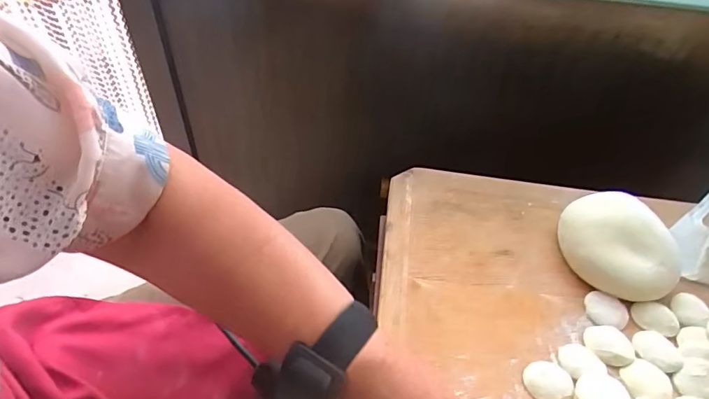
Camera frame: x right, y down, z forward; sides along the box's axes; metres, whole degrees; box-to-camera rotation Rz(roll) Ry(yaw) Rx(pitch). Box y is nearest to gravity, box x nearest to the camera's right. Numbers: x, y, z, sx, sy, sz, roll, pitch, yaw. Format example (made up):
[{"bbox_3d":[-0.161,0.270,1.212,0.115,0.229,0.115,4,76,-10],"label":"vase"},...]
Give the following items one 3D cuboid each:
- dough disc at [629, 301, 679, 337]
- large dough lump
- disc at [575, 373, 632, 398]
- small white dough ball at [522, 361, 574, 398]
[{"bbox_3d":[0.296,0.116,0.446,0.048,0.009,0.032,5,46,-1],"label":"dough disc"},{"bbox_3d":[0.276,0.044,0.477,0.115,0.054,0.103,25,49,17],"label":"large dough lump"},{"bbox_3d":[0.210,0.167,0.384,0.044,0.004,0.040,3,47,-3],"label":"disc"},{"bbox_3d":[0.167,0.157,0.394,0.039,0.005,0.037,3,47,-3],"label":"small white dough ball"}]

